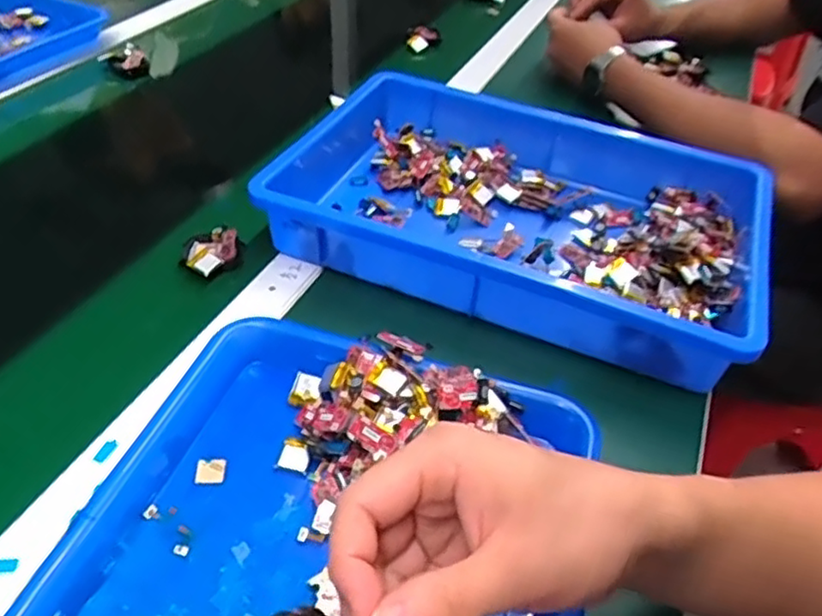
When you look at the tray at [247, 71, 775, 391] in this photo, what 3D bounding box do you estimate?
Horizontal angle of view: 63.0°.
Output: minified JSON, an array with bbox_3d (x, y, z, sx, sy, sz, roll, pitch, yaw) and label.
[{"bbox_3d":[0.075,-0.087,0.576,0.410,0.069,0.246,19,44,13],"label":"tray"}]

